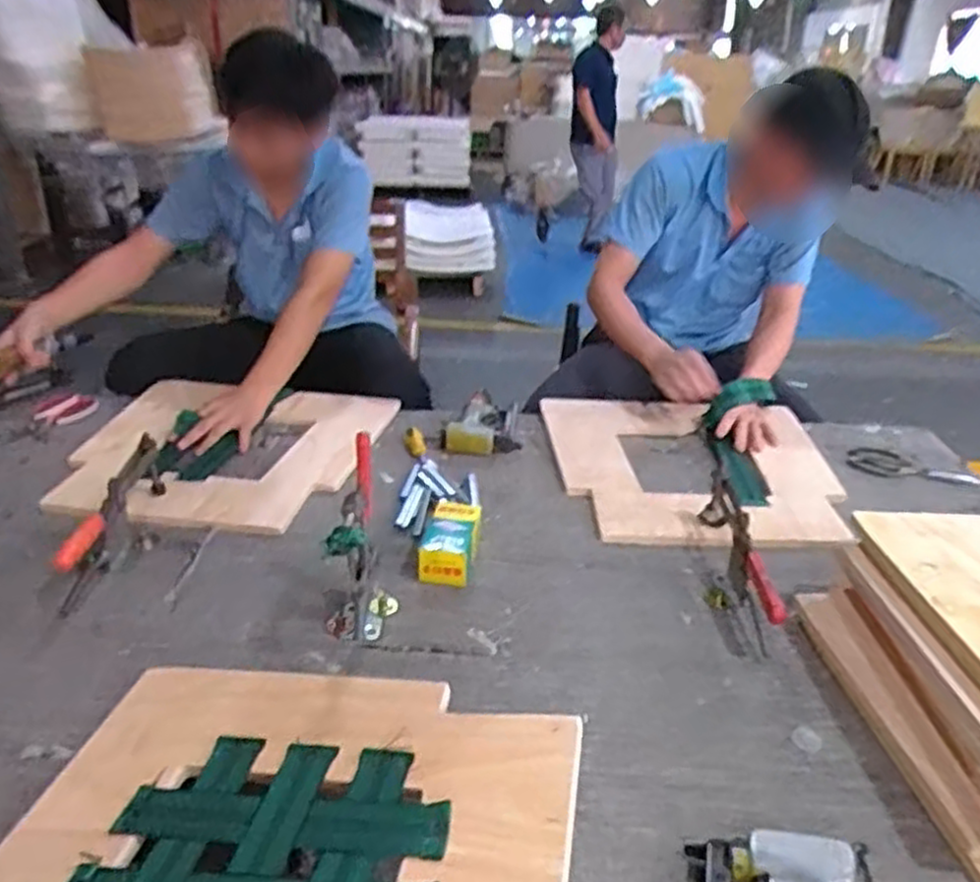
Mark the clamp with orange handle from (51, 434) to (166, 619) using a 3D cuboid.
[{"bbox_3d":[-0.500,0.091,1.008,0.070,0.121,0.302,-2,27,-5],"label":"clamp with orange handle"}]

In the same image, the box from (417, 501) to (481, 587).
[{"bbox_3d":[-0.052,0.137,1.029,0.070,0.054,0.126,5,27,8],"label":"box"}]

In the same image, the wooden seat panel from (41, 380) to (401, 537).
[{"bbox_3d":[-0.455,0.004,1.294,0.476,0.037,0.493,7,28,11],"label":"wooden seat panel"}]

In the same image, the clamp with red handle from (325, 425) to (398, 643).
[{"bbox_3d":[-0.150,0.123,0.847,0.078,0.223,0.139,-4,27,-9],"label":"clamp with red handle"}]

